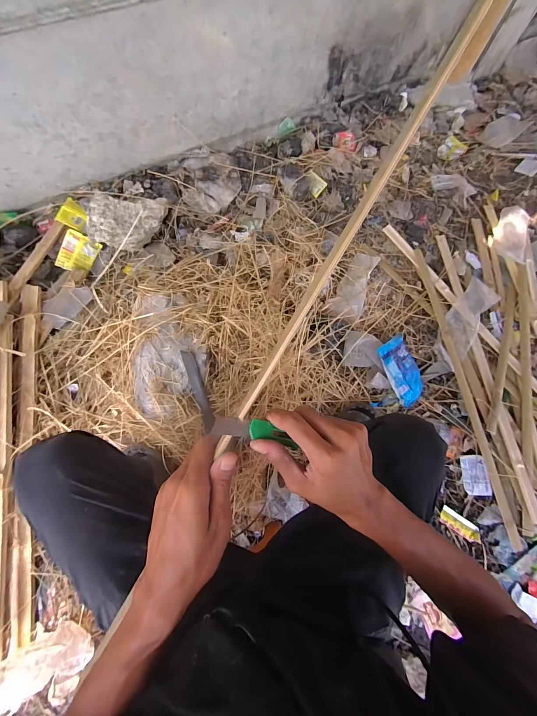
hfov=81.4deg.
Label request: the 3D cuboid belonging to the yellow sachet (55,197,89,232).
[{"bbox_3d":[-0.626,-0.457,1.007,0.093,0.016,0.081,33,76,-11],"label":"yellow sachet"}]

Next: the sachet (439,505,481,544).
[{"bbox_3d":[0.523,0.454,0.847,0.113,0.010,0.045,33,77,9],"label":"sachet"}]

